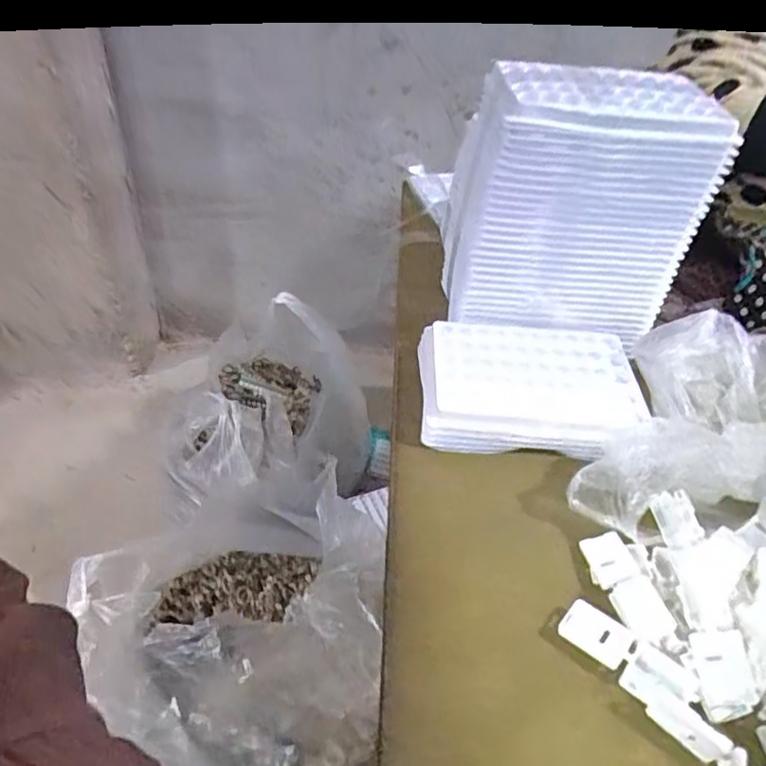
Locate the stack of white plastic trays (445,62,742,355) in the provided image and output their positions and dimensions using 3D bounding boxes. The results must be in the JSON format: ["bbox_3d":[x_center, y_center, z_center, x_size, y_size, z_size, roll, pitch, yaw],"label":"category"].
[{"bbox_3d":[0.112,-0.108,0.385,0.142,0.143,0.070,2,41,-2],"label":"stack of white plastic trays"}]

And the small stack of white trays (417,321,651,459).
[{"bbox_3d":[0.086,0.005,0.374,0.125,0.031,0.084,5,41,2],"label":"small stack of white trays"}]

